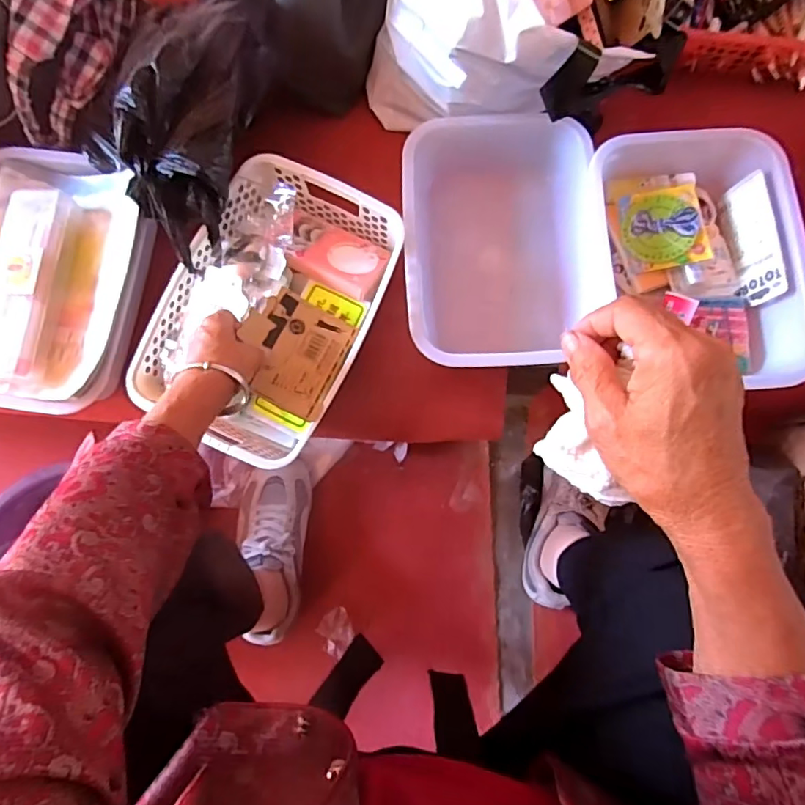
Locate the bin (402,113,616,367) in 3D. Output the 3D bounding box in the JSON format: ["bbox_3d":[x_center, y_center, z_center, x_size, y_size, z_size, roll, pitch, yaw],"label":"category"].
[{"bbox_3d":[0.110,-0.176,0.608,0.211,0.090,0.286,-4,77,0],"label":"bin"}]

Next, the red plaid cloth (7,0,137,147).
[{"bbox_3d":[-0.366,-0.387,0.569,0.064,0.092,0.207,28,93,7],"label":"red plaid cloth"}]

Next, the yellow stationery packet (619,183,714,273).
[{"bbox_3d":[0.299,-0.200,0.602,0.089,0.012,0.092,-8,84,10],"label":"yellow stationery packet"}]

